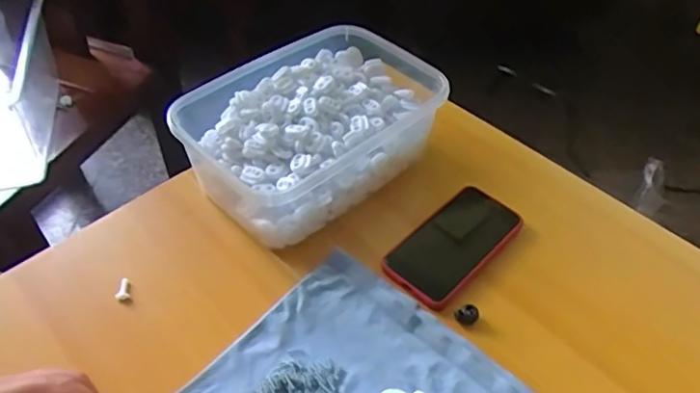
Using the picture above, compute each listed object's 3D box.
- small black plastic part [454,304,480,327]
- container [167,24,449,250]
[{"bbox_3d":[0.097,0.099,0.465,0.019,0.013,0.012,2,48,-1],"label":"small black plastic part"},{"bbox_3d":[-0.035,-0.075,0.567,0.250,0.078,0.169,-33,57,-28],"label":"container"}]

